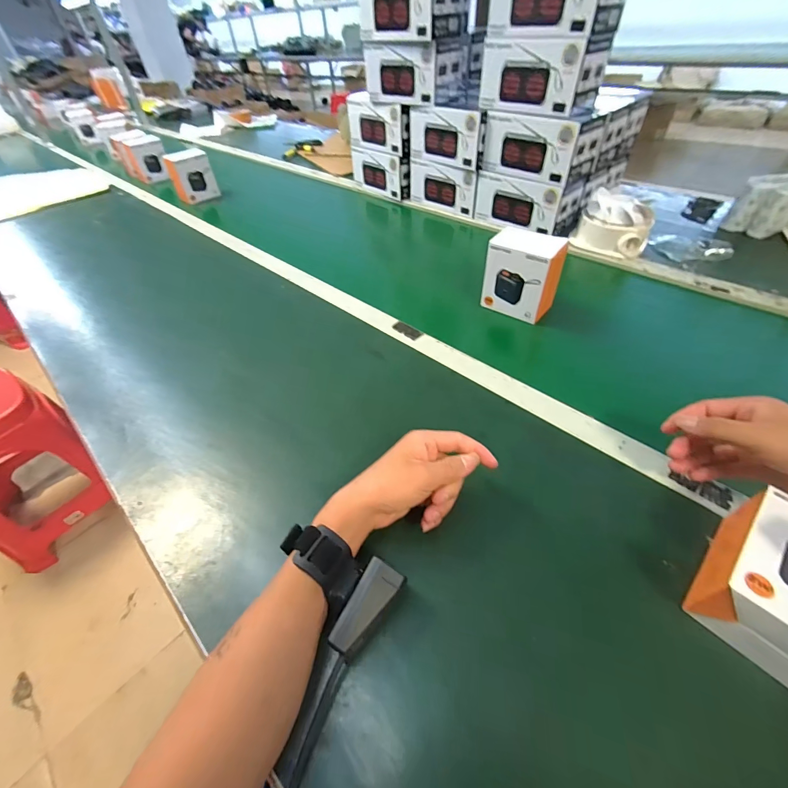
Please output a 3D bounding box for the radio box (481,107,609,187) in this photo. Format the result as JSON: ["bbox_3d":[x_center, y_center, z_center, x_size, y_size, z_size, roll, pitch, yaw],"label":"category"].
[{"bbox_3d":[0.290,-0.500,0.729,0.199,0.099,0.101,32,56,30],"label":"radio box"}]

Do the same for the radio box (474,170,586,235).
[{"bbox_3d":[0.287,-0.423,0.800,0.207,0.100,0.099,28,54,28],"label":"radio box"}]

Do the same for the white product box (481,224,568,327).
[{"bbox_3d":[0.203,-0.188,0.580,0.102,0.112,0.060,30,55,29],"label":"white product box"}]

